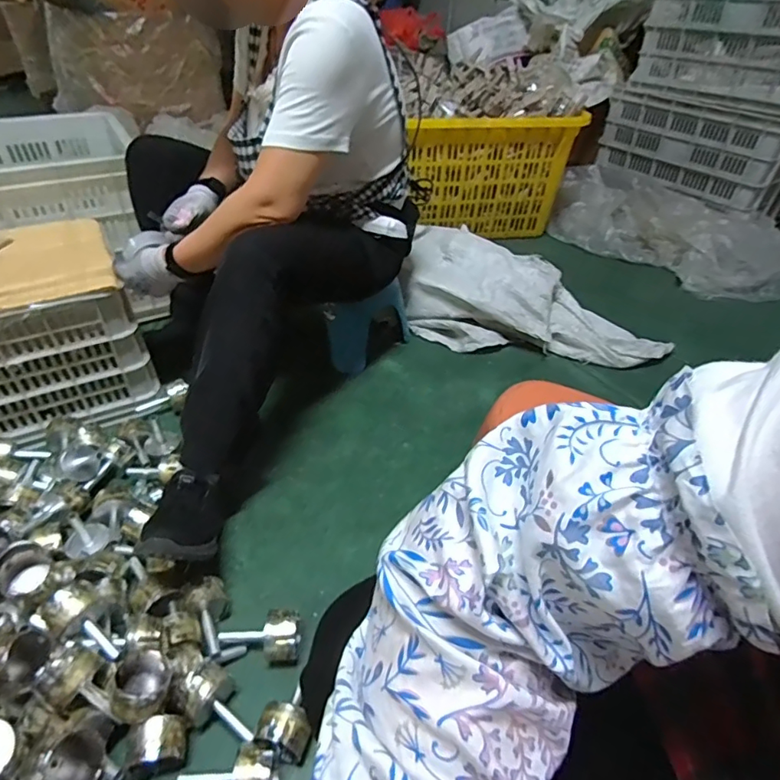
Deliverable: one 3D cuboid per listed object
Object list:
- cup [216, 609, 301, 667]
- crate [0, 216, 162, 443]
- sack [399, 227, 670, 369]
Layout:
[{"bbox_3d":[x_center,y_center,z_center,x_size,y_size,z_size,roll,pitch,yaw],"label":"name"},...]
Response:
[{"bbox_3d":[-0.178,0.337,0.681,0.107,0.048,0.055,-1,40,-5],"label":"cup"},{"bbox_3d":[-0.776,-0.101,0.958,0.505,0.260,0.349,-22,46,-27],"label":"crate"},{"bbox_3d":[0.361,-0.235,1.282,0.667,0.185,0.272,10,41,8],"label":"sack"}]

